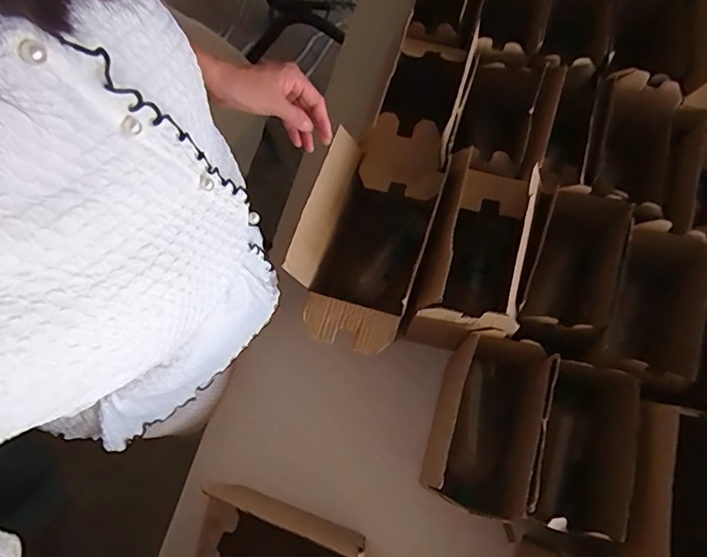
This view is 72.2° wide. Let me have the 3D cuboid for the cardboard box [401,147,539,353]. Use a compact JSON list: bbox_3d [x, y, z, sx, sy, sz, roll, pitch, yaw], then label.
[{"bbox_3d":[0.167,-0.023,0.696,0.137,0.212,0.235,15,70,8],"label":"cardboard box"}]

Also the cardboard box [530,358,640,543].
[{"bbox_3d":[0.275,0.216,0.618,0.112,0.139,0.192,14,70,7],"label":"cardboard box"}]

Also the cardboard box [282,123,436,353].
[{"bbox_3d":[0.015,-0.029,0.709,0.159,0.197,0.280,17,70,8],"label":"cardboard box"}]

